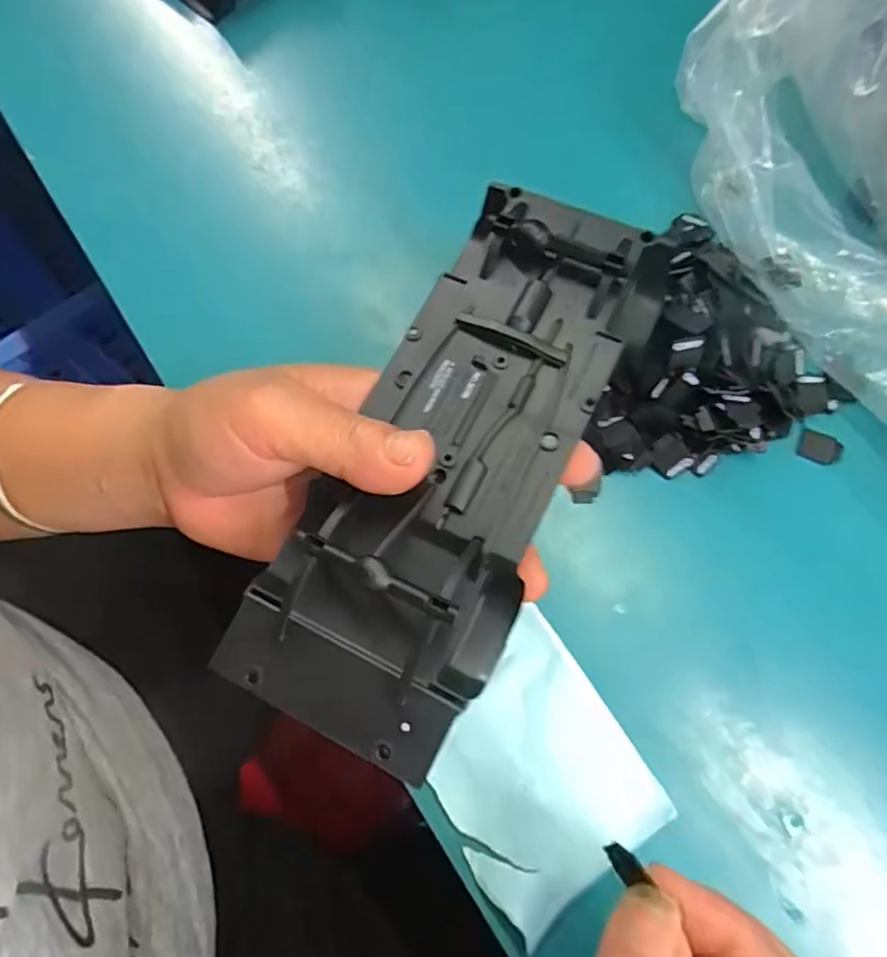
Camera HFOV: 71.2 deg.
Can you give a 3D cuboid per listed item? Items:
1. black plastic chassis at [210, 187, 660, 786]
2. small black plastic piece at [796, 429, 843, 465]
[{"bbox_3d":[0.007,-0.012,0.199,0.072,0.030,0.191,25,75,5],"label":"black plastic chassis"},{"bbox_3d":[0.164,-0.013,0.268,0.020,0.004,0.012,17,75,3],"label":"small black plastic piece"}]

